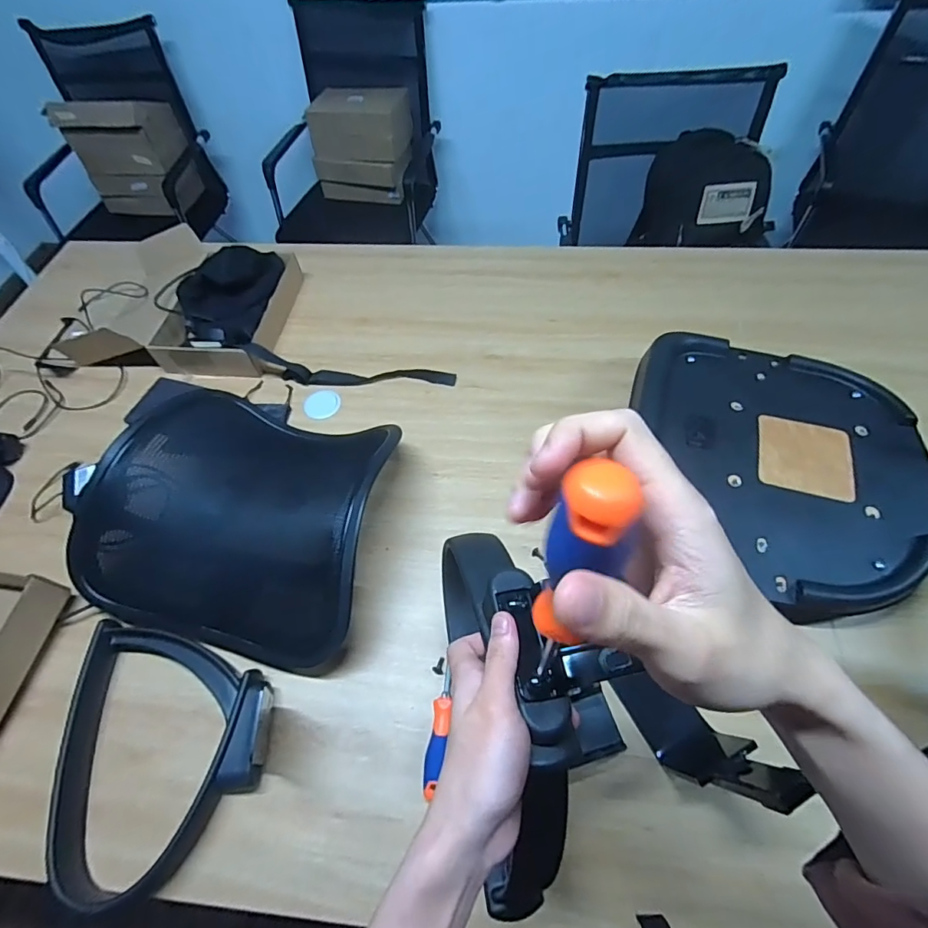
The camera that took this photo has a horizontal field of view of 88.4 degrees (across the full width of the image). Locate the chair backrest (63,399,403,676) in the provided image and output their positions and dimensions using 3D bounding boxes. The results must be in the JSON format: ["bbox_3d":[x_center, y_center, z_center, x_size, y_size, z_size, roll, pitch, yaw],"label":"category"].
[{"bbox_3d":[-0.325,0.061,0.707,0.430,0.136,0.373,11,58,10],"label":"chair backrest"}]

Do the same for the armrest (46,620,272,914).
[{"bbox_3d":[-0.392,0.343,0.557,0.302,0.099,0.261,15,61,15],"label":"armrest"}]

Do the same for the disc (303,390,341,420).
[{"bbox_3d":[-0.267,-0.112,0.896,0.066,0.005,0.073,-5,57,0],"label":"disc"}]

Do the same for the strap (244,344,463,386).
[{"bbox_3d":[-0.219,-0.185,0.906,0.408,0.058,0.044,3,57,5],"label":"strap"}]

